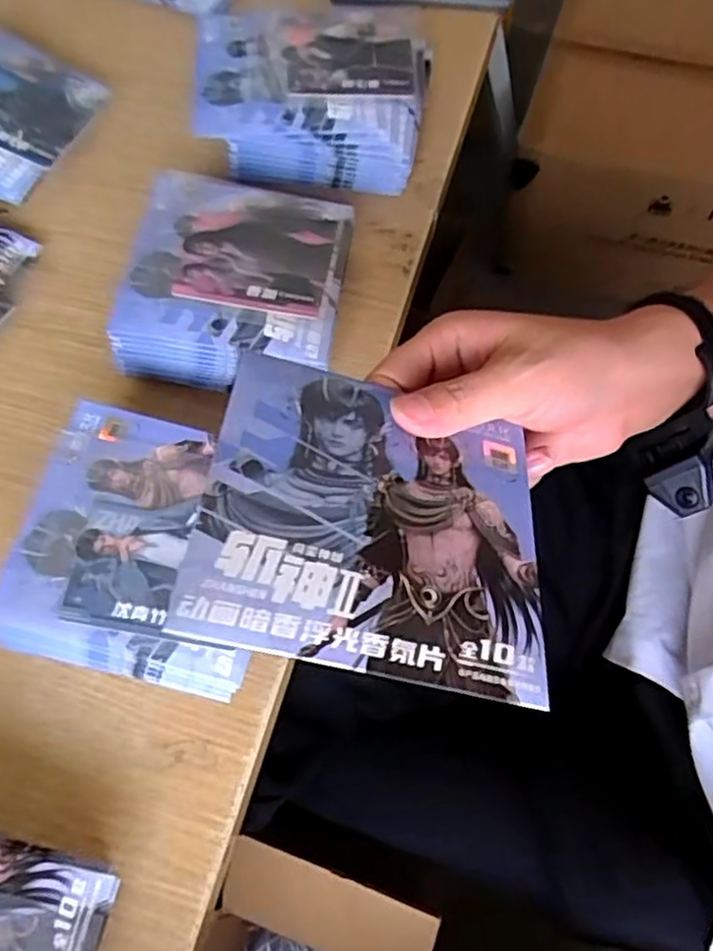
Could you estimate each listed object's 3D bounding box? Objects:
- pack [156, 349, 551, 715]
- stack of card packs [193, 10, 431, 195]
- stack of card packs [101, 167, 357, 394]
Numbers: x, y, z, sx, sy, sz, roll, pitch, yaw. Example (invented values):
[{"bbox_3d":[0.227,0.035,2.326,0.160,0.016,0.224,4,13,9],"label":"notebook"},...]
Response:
[{"bbox_3d":[0.008,0.012,0.267,0.126,0.004,0.129,14,50,-9],"label":"pack"},{"bbox_3d":[-0.034,-0.287,0.538,0.169,0.065,0.134,6,66,6],"label":"stack of card packs"},{"bbox_3d":[-0.076,-0.124,0.470,0.135,0.062,0.134,6,66,6],"label":"stack of card packs"}]

